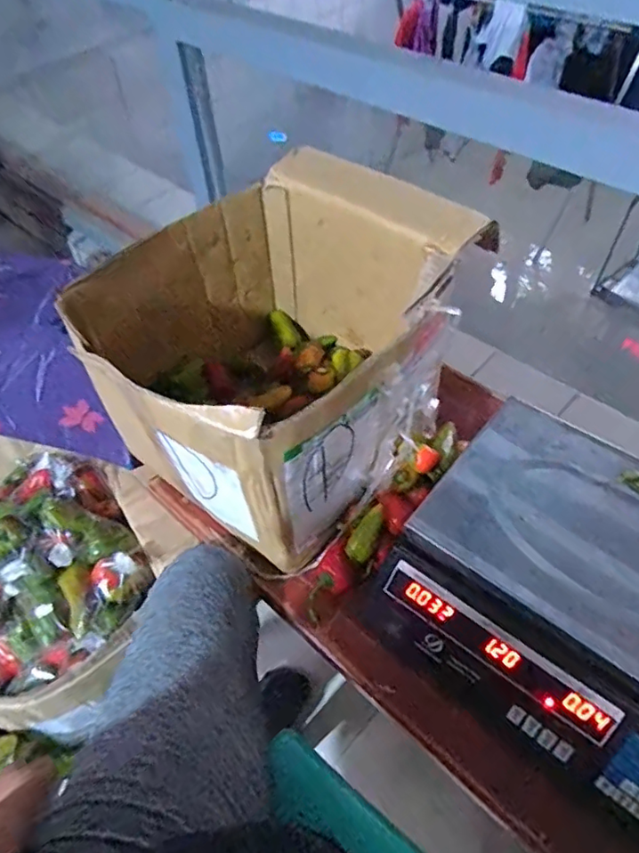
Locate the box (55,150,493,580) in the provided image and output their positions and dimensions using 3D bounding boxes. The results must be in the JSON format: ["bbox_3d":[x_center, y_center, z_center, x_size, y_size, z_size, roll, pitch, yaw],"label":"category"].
[{"bbox_3d":[-0.022,-0.101,0.709,0.420,0.260,0.349,-39,60,-23],"label":"box"}]

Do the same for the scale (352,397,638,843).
[{"bbox_3d":[0.261,0.164,0.575,0.341,0.102,0.305,31,61,24],"label":"scale"}]

